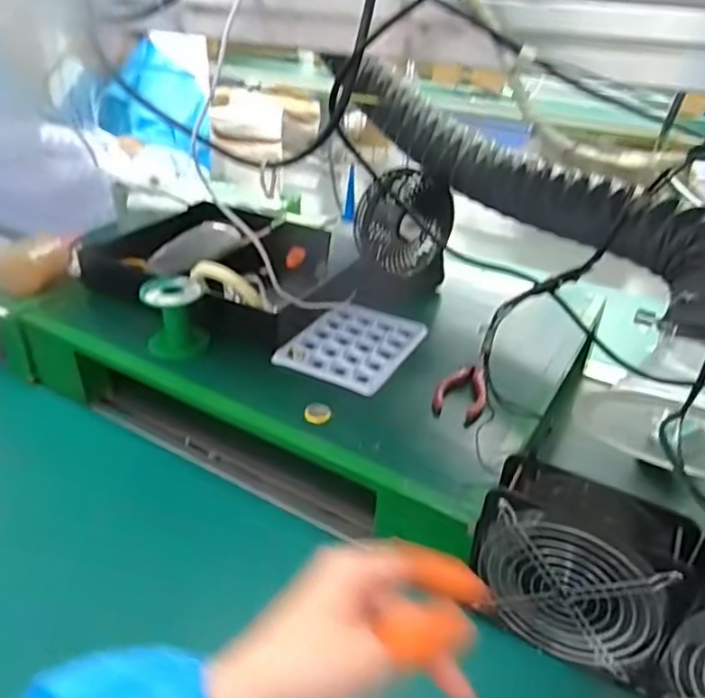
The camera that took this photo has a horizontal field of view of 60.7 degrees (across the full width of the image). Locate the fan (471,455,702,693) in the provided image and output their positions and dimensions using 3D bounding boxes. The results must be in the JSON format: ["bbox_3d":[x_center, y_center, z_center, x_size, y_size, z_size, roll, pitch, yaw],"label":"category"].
[{"bbox_3d":[0.173,0.168,0.469,0.143,0.127,0.064,19,36,23],"label":"fan"}]

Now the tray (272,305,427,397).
[{"bbox_3d":[0.005,-0.009,0.695,0.120,0.006,0.156,18,36,23],"label":"tray"}]

